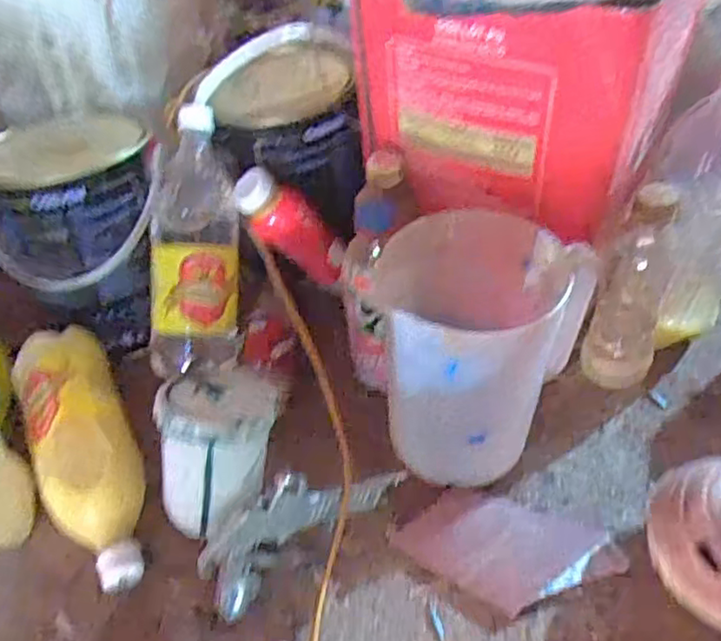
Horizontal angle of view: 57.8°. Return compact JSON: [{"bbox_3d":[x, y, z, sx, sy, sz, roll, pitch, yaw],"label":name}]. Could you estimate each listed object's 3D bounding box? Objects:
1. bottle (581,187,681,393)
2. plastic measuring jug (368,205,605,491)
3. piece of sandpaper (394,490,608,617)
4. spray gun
[{"bbox_3d":[0.242,-0.023,0.581,0.064,0.203,0.054,17,52,21],"label":"bottle"},{"bbox_3d":[0.089,0.024,0.523,0.162,0.168,0.139,10,50,14],"label":"plastic measuring jug"},{"bbox_3d":[0.110,0.174,0.519,0.133,0.017,0.094,22,54,25],"label":"piece of sandpaper"},{"bbox_3d":[-0.078,0.107,0.522,0.167,0.151,0.132,-32,52,-21],"label":"spray gun"}]

